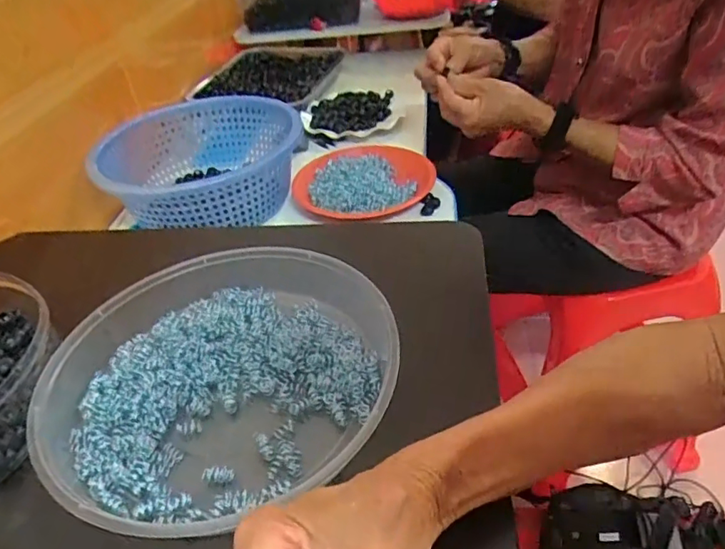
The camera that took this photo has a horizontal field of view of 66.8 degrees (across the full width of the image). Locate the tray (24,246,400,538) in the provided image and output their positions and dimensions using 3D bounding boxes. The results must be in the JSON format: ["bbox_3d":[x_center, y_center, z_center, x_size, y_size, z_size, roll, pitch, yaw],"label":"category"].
[{"bbox_3d":[-0.093,0.069,0.380,0.224,0.052,0.216,-4,38,3],"label":"tray"}]

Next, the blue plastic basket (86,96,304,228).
[{"bbox_3d":[-0.213,-0.147,0.757,0.243,0.097,0.268,-6,38,1],"label":"blue plastic basket"}]

